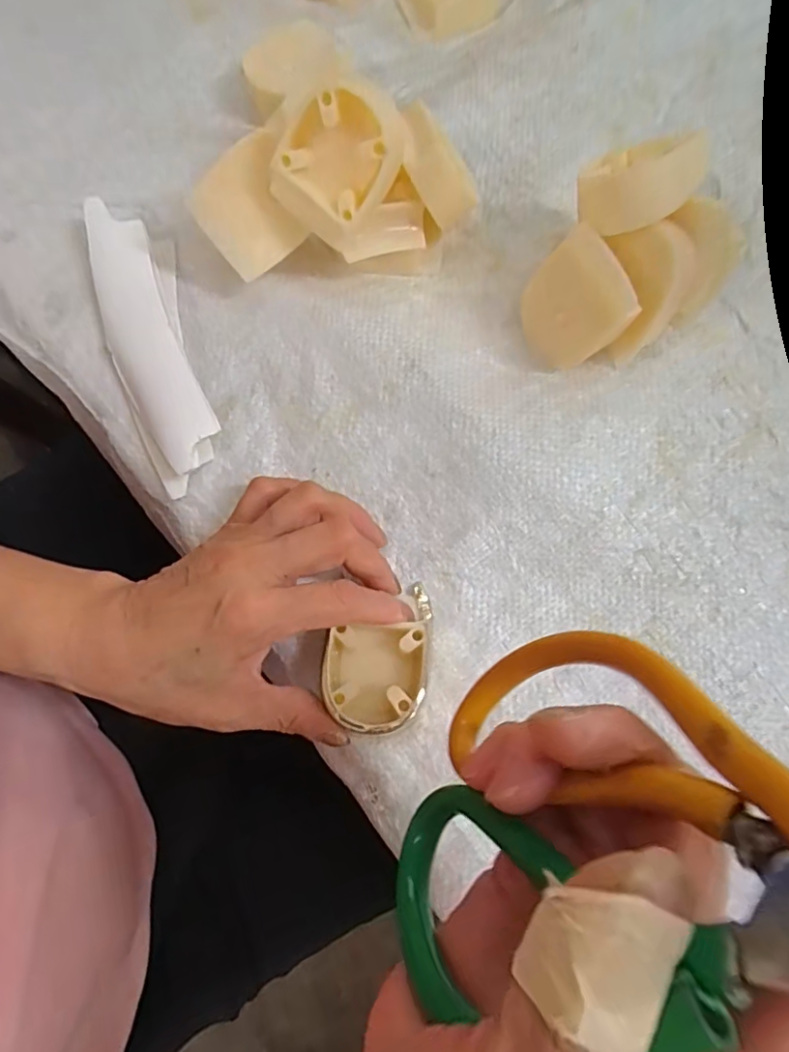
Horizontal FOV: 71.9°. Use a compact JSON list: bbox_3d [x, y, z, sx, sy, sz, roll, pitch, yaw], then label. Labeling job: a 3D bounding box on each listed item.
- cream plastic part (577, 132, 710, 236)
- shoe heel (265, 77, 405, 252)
[{"bbox_3d":[0.108,-0.148,0.237,0.048,0.030,0.022,-2,77,-1],"label":"cream plastic part"},{"bbox_3d":[-0.027,-0.168,0.249,0.050,0.063,0.025,28,39,-13],"label":"shoe heel"}]

